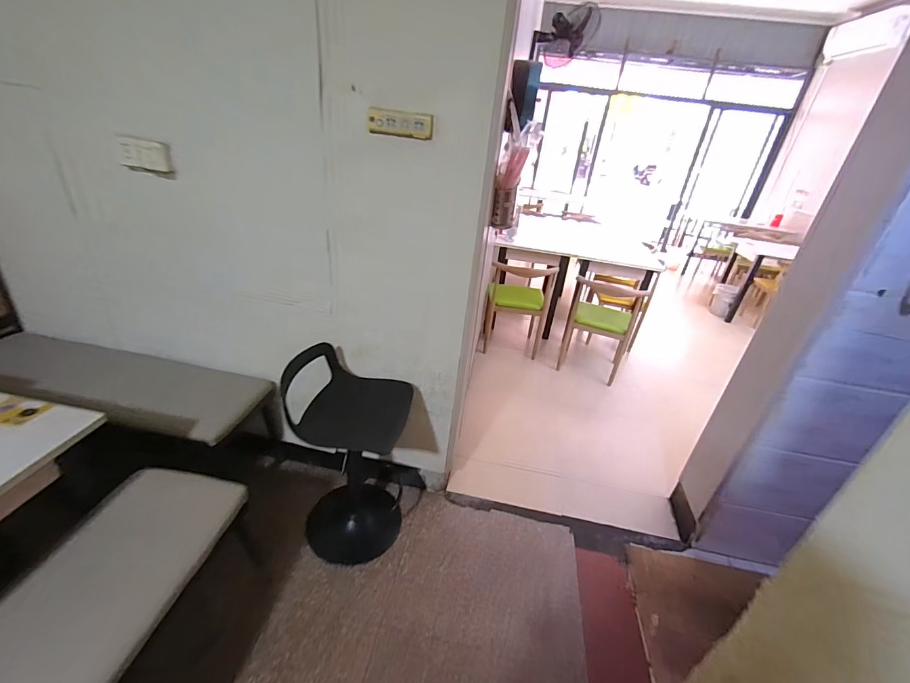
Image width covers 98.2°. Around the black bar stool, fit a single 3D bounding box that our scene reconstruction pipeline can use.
[{"bbox_3d":[-0.399,0.448,1.520,0.399,0.734,0.392,7,29,0],"label":"black bar stool"}]

